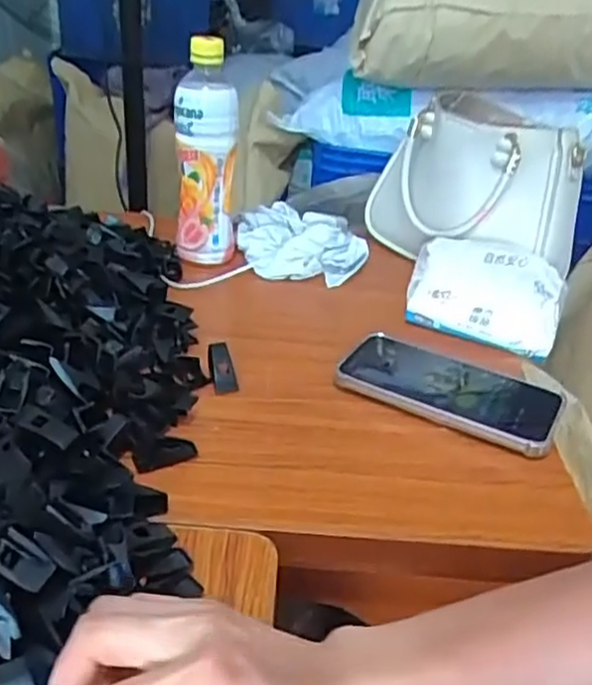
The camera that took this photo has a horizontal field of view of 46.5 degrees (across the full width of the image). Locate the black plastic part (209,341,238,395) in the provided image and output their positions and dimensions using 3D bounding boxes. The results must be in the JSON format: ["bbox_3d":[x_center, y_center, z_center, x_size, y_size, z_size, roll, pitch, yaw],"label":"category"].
[{"bbox_3d":[-0.058,0.021,0.544,0.018,0.011,0.042,-8,73,-20],"label":"black plastic part"}]

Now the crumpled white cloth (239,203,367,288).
[{"bbox_3d":[0.006,-0.111,0.761,0.139,0.049,0.125,2,31,-4],"label":"crumpled white cloth"}]

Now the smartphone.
[{"bbox_3d":[0.121,0.034,0.542,0.165,0.010,0.082,19,37,23],"label":"smartphone"}]

